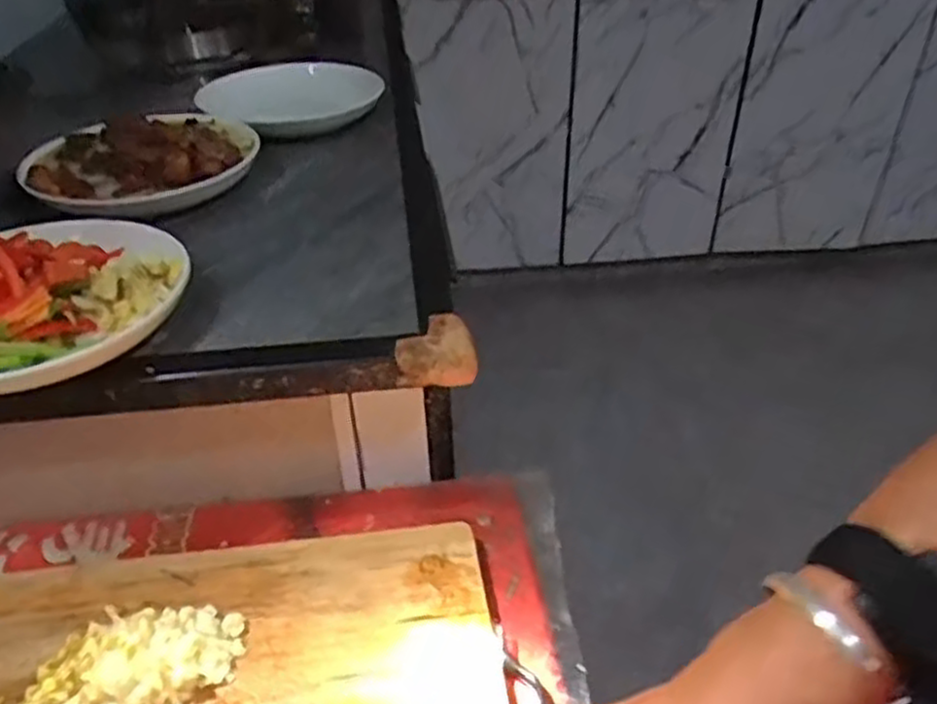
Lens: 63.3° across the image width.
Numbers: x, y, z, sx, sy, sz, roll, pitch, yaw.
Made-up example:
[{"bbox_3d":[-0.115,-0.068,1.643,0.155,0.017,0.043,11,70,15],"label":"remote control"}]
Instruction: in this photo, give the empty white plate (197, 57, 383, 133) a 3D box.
[{"bbox_3d":[-0.179,-0.272,0.807,0.168,0.035,0.151,-30,45,-34],"label":"empty white plate"}]

